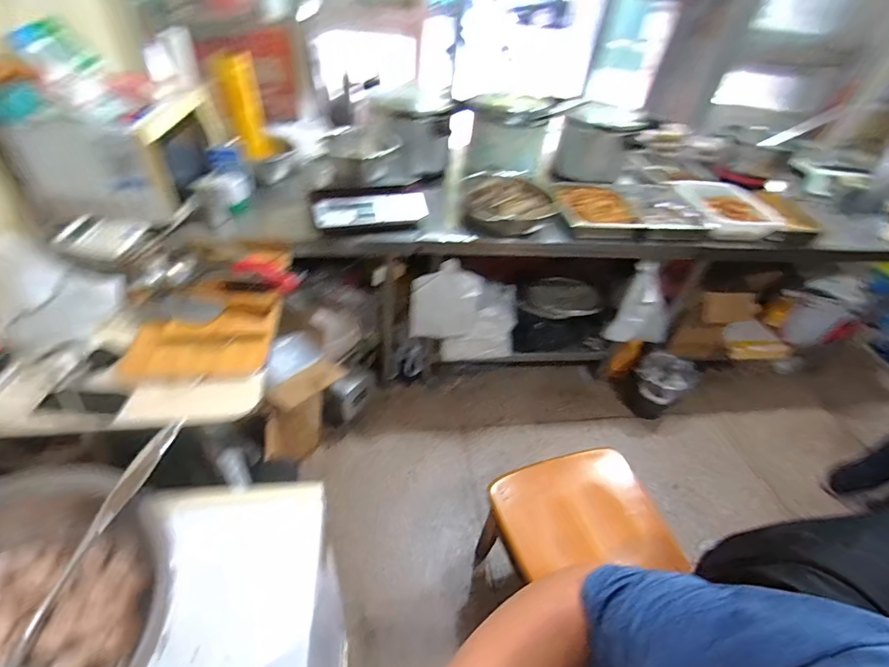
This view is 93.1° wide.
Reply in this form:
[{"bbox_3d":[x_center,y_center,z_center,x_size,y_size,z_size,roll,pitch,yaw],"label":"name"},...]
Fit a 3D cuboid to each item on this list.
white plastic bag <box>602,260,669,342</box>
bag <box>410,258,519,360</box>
[{"bbox_3d":[0.841,-0.114,1.711,0.277,0.363,0.040,5,43,-3],"label":"white plastic bag"},{"bbox_3d":[0.085,-0.098,1.720,0.449,0.497,0.132,-1,43,-9],"label":"bag"}]

